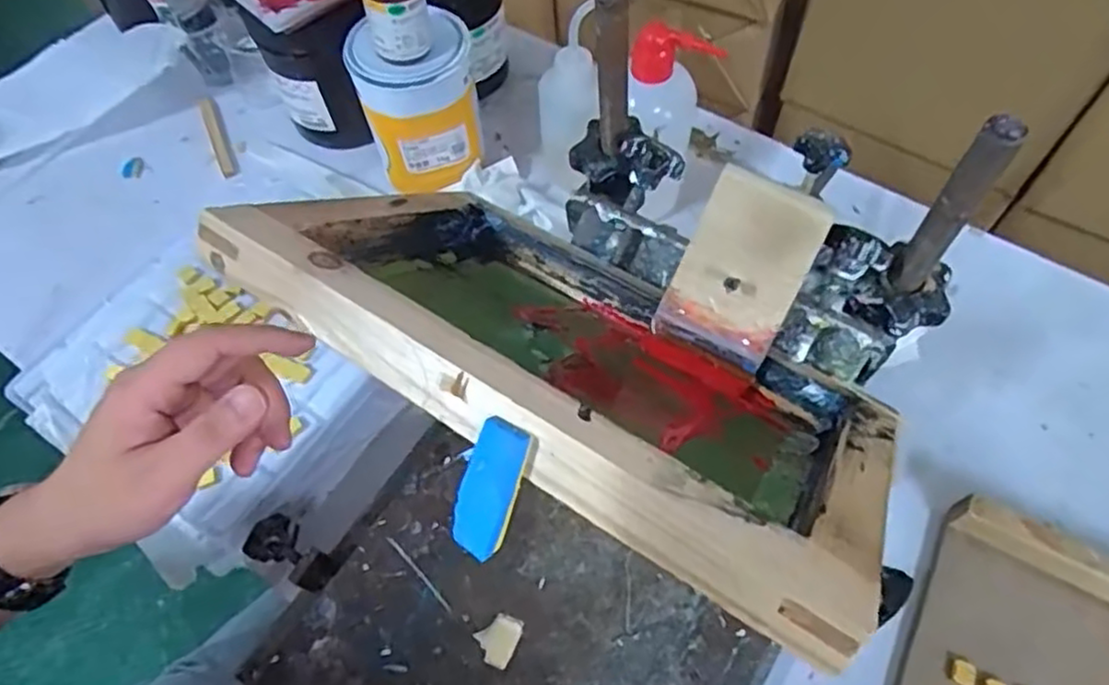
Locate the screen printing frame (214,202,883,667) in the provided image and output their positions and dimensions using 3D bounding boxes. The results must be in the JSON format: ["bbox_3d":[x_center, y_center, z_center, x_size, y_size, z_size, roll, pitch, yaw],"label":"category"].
[{"bbox_3d":[0.011,0.004,0.334,0.296,0.204,0.042,29,109,18],"label":"screen printing frame"}]

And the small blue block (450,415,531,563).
[{"bbox_3d":[-0.024,0.053,0.254,0.021,0.006,0.052,21,104,14],"label":"small blue block"}]

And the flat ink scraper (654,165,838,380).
[{"bbox_3d":[0.098,-0.035,0.366,0.061,0.097,0.012,26,19,8],"label":"flat ink scraper"}]

